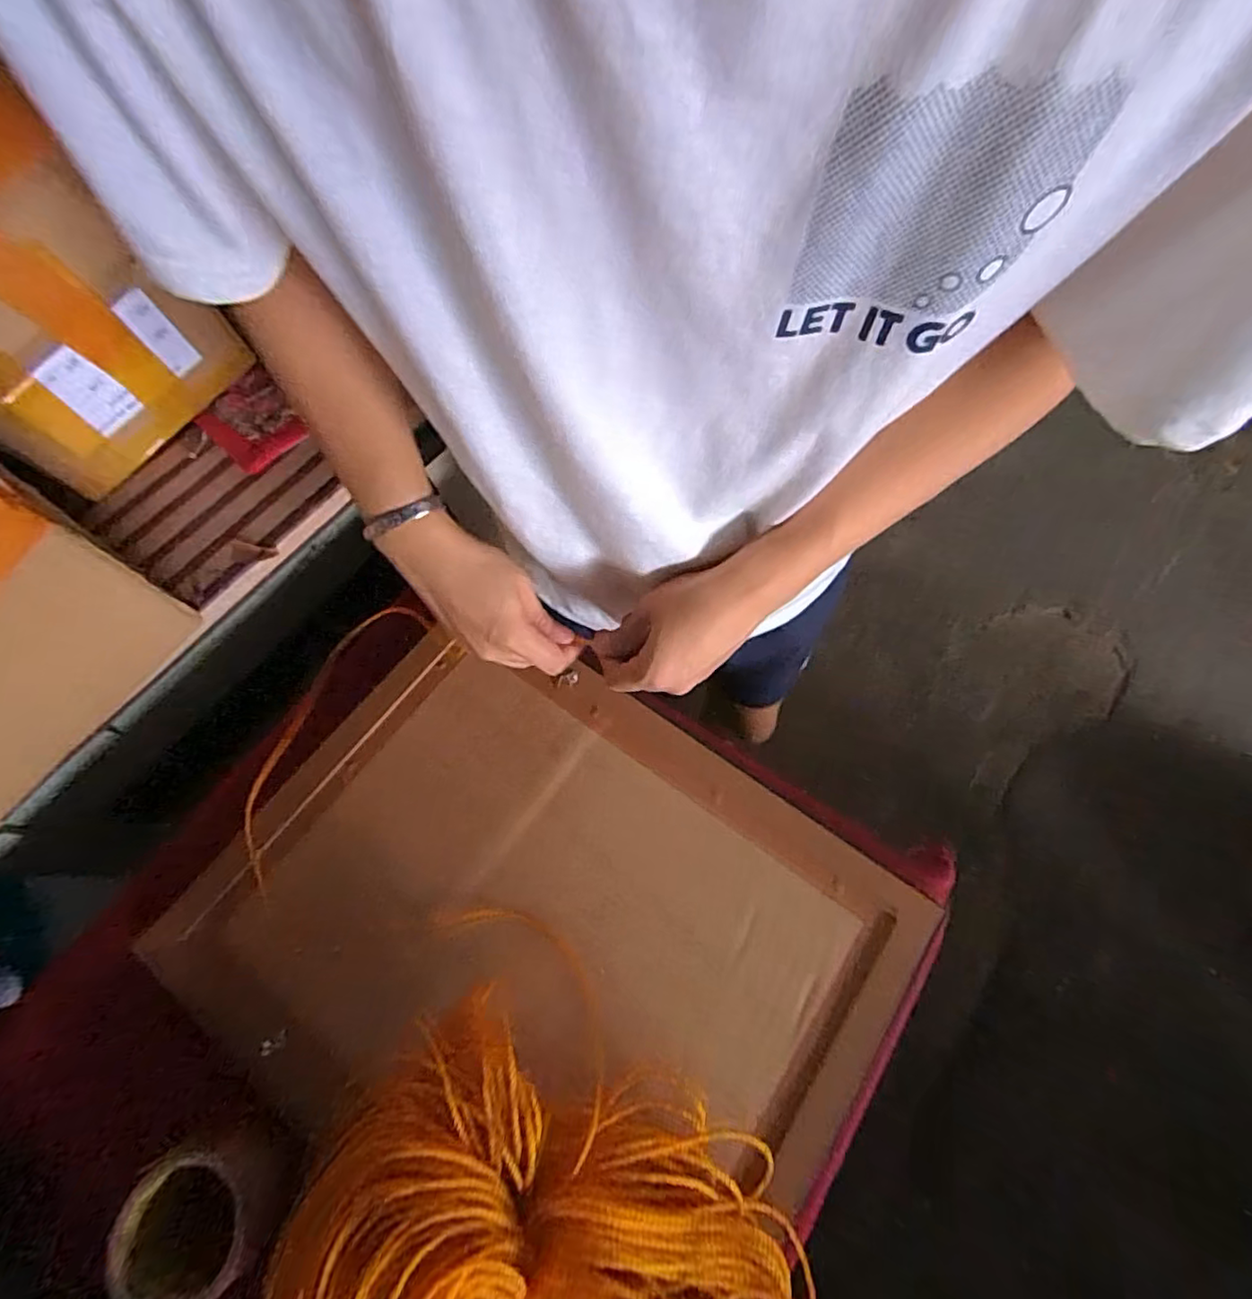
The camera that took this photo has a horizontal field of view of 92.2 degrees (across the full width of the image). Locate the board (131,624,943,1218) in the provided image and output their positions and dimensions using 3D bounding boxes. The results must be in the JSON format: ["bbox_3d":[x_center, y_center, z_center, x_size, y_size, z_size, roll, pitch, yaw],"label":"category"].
[{"bbox_3d":[-0.067,0.222,0.493,0.513,0.035,0.392,31,72,14],"label":"board"}]

